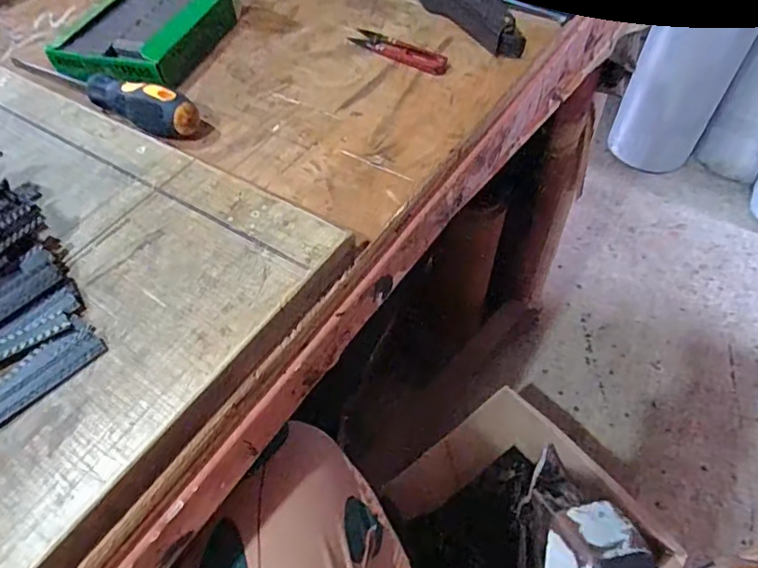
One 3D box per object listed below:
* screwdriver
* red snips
[{"bbox_3d":[-0.209,-0.148,0.403,0.171,0.026,0.027,23,59,20],"label":"screwdriver"},{"bbox_3d":[0.018,-0.199,0.448,0.101,0.006,0.025,34,63,26],"label":"red snips"}]

